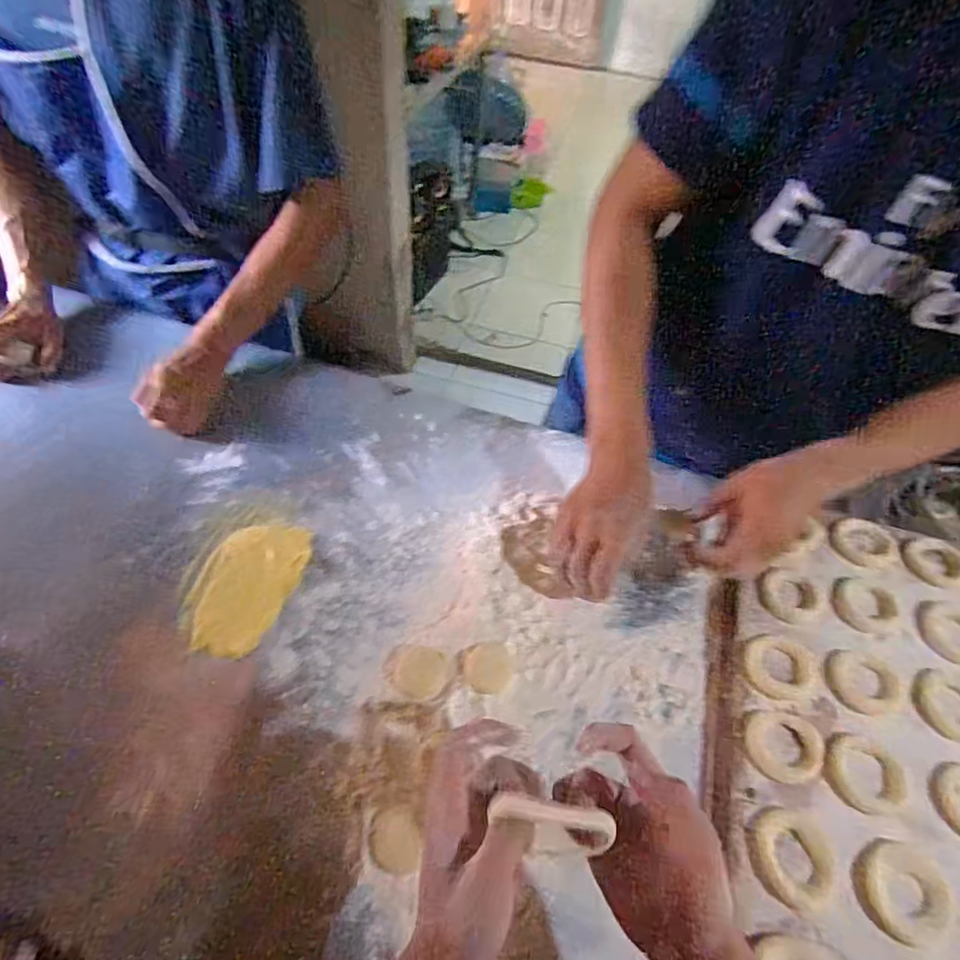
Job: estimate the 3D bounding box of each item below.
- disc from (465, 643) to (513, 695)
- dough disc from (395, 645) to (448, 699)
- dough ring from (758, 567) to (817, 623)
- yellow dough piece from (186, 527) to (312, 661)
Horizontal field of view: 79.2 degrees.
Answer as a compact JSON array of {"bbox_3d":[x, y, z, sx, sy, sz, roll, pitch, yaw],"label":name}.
[{"bbox_3d":[0.009,0.180,0.556,0.046,0.004,0.045,6,63,-13],"label":"disc"},{"bbox_3d":[-0.056,0.182,0.553,0.049,0.006,0.049,2,49,-2],"label":"dough disc"},{"bbox_3d":[0.328,0.119,0.610,0.066,0.016,0.056,-13,52,-15],"label":"dough ring"},{"bbox_3d":[-0.239,0.108,0.596,0.091,0.014,0.147,13,50,7],"label":"yellow dough piece"}]

